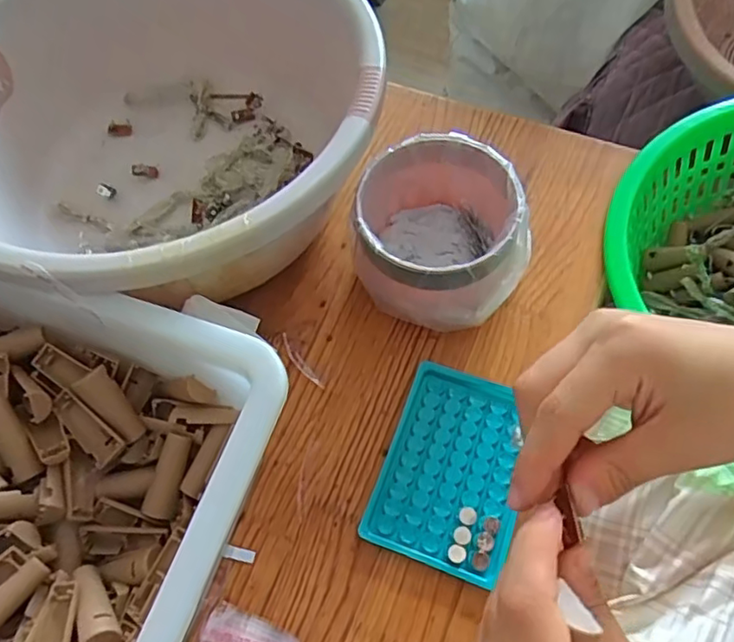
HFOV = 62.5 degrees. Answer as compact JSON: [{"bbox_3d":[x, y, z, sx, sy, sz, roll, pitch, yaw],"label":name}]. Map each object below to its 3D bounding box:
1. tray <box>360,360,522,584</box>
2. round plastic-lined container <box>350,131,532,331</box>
[{"bbox_3d":[0.059,0.100,0.414,0.091,0.013,0.130,18,65,12],"label":"tray"},{"bbox_3d":[0.051,-0.063,0.452,0.111,0.088,0.119,-1,62,2],"label":"round plastic-lined container"}]

